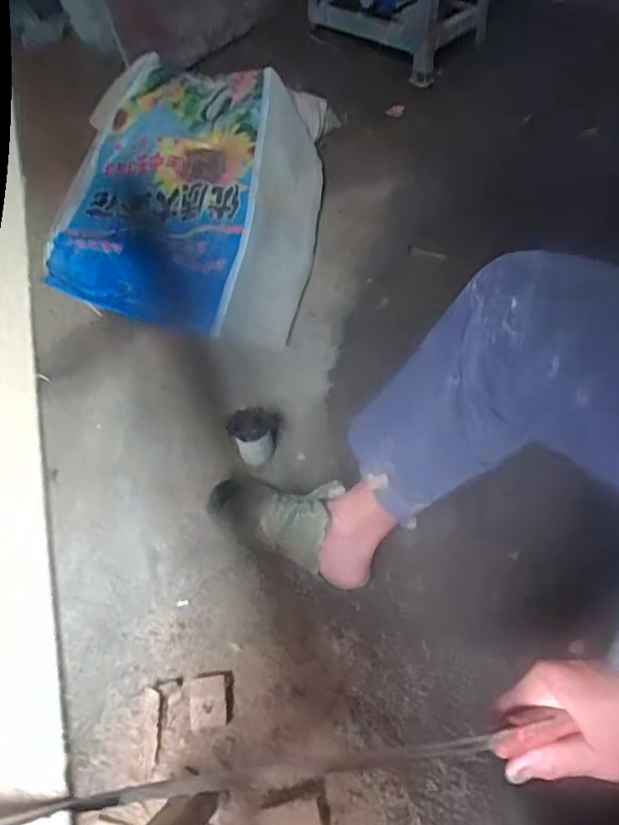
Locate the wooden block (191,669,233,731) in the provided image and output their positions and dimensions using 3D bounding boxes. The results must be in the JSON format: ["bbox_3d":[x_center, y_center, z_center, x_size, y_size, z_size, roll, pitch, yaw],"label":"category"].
[{"bbox_3d":[-0.122,0.354,0.725,0.052,0.034,0.063,-10,55,0],"label":"wooden block"}]

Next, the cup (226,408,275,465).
[{"bbox_3d":[-0.085,0.042,0.887,0.064,0.102,0.055,-15,55,-3],"label":"cup"}]

